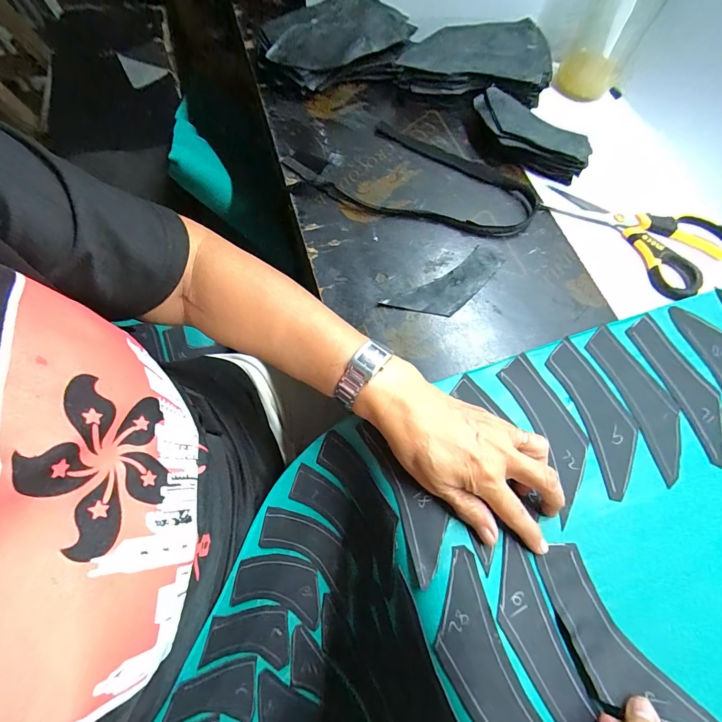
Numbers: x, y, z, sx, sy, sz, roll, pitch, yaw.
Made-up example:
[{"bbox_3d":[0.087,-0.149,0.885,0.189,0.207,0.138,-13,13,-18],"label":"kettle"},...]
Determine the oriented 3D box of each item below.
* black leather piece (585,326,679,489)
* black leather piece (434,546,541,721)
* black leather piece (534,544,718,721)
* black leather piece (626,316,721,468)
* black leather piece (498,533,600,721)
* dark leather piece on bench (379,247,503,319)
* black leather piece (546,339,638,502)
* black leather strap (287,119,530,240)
[{"bbox_3d":[0.251,0.033,0.328,0.043,0.004,0.135,-20,74,-4],"label":"black leather piece"},{"bbox_3d":[0.083,0.210,0.253,0.047,0.007,0.137,-21,68,-5],"label":"black leather piece"},{"bbox_3d":[0.176,0.200,0.261,0.049,0.013,0.128,-31,63,-12],"label":"black leather piece"},{"bbox_3d":[0.292,0.021,0.332,0.042,0.005,0.133,-20,74,-8],"label":"black leather piece"},{"bbox_3d":[0.127,0.201,0.262,0.042,0.004,0.131,-13,71,-21],"label":"black leather piece"},{"bbox_3d":[0.089,-0.074,0.373,0.128,0.005,0.045,-32,73,-12],"label":"dark leather piece on bench"},{"bbox_3d":[0.210,0.046,0.327,0.047,0.007,0.132,-16,72,-4],"label":"black leather piece"},{"bbox_3d":[0.056,-0.216,0.420,0.281,0.012,0.129,21,70,7],"label":"black leather strap"}]

